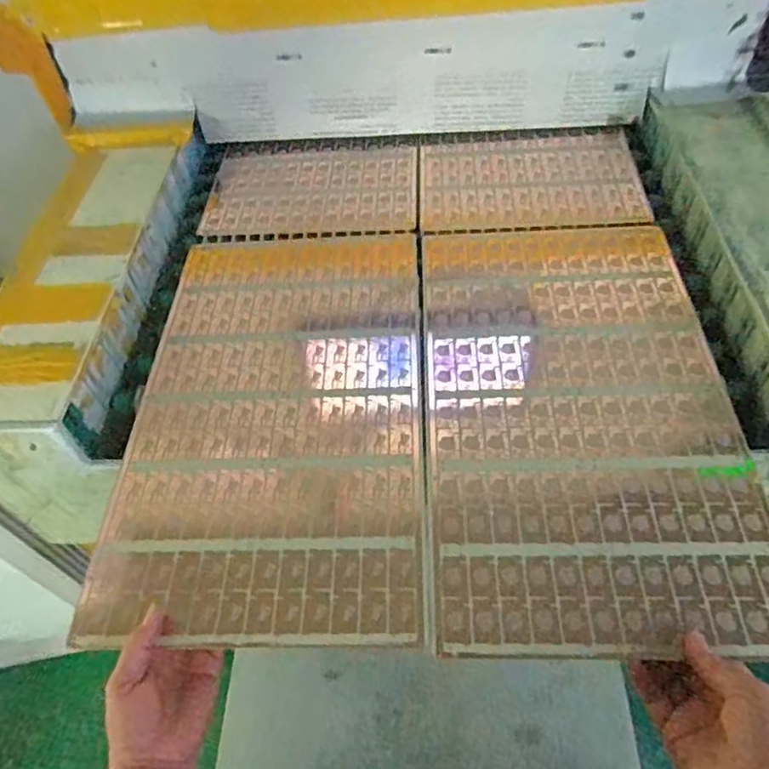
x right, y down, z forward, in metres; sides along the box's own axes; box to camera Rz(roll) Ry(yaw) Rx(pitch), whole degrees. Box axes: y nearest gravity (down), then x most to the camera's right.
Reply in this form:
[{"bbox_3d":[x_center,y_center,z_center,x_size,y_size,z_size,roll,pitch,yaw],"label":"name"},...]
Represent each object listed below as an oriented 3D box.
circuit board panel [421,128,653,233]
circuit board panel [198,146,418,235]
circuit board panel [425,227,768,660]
[{"bbox_3d":[0.204,-0.296,0.864,0.298,0.009,0.219,-2,52,2],"label":"circuit board panel"},{"bbox_3d":[-0.103,-0.288,0.882,0.296,0.007,0.193,0,52,4],"label":"circuit board panel"},{"bbox_3d":[0.203,0.008,0.642,0.307,0.008,0.523,0,52,4],"label":"circuit board panel"}]

